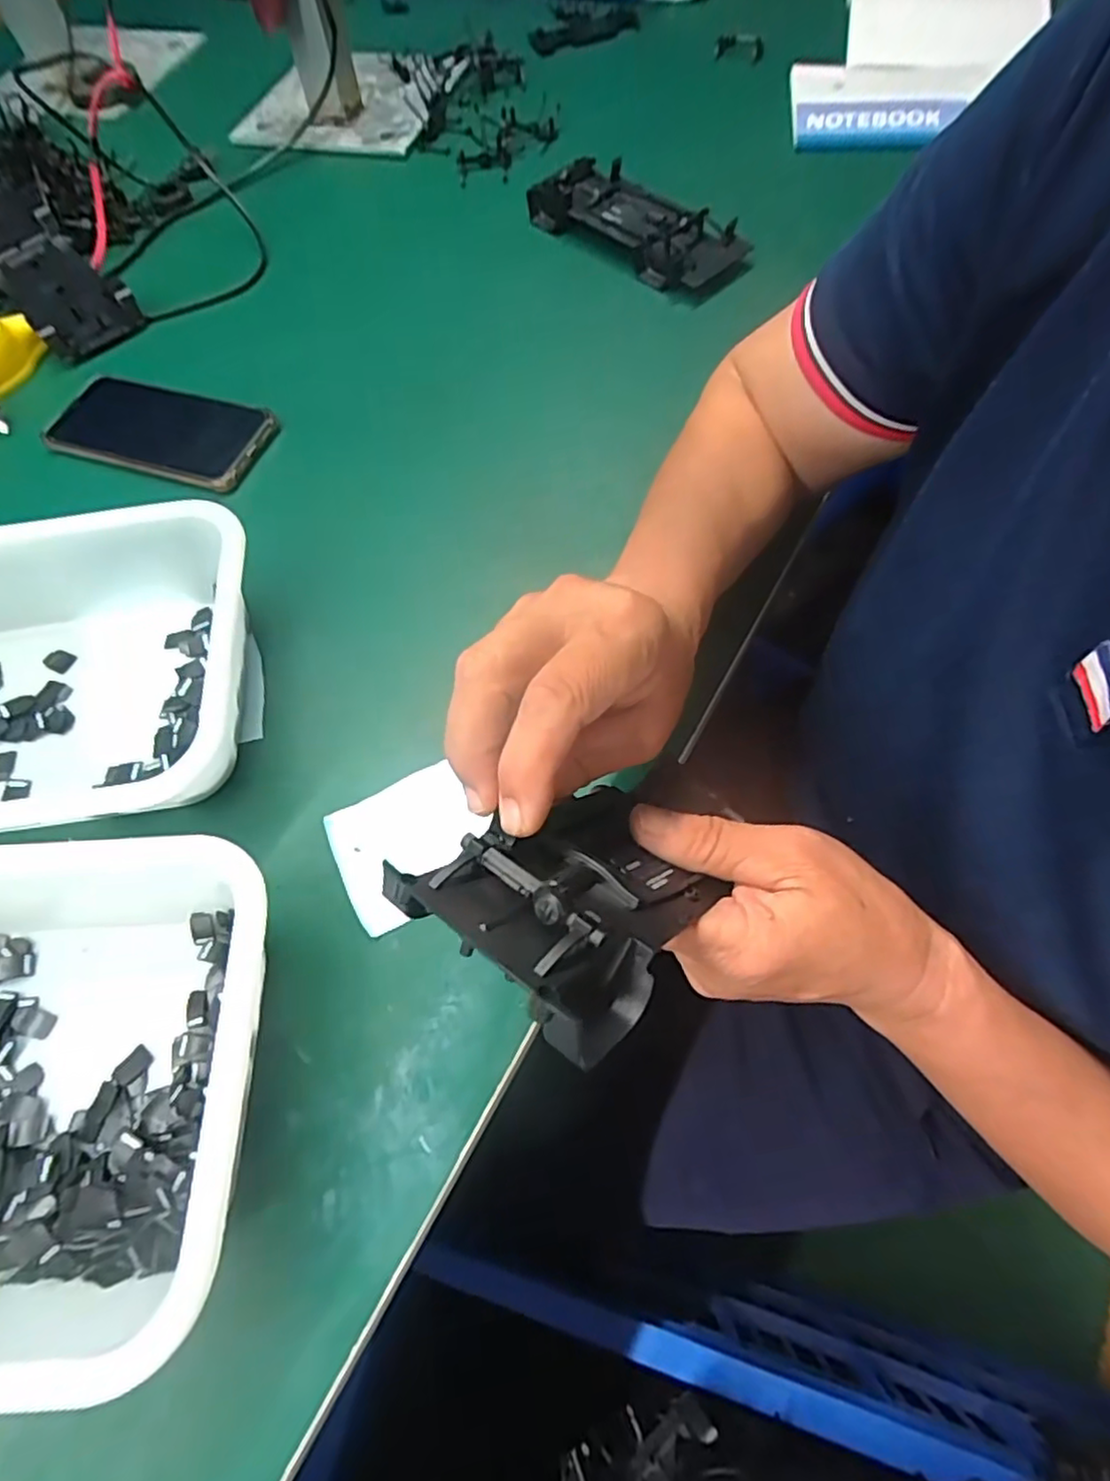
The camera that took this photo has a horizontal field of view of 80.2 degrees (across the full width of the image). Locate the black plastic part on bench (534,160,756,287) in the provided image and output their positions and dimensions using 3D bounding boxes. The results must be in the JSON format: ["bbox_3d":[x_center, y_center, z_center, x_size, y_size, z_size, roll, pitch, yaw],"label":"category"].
[{"bbox_3d":[0.065,-0.427,0.544,0.076,0.027,0.194,-41,68,-15],"label":"black plastic part on bench"}]

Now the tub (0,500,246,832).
[{"bbox_3d":[-0.289,-0.029,0.359,0.233,0.060,0.172,-9,65,-1],"label":"tub"}]

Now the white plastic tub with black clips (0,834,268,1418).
[{"bbox_3d":[-0.245,0.143,0.275,0.239,0.062,0.183,-4,65,1],"label":"white plastic tub with black clips"}]

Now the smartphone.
[{"bbox_3d":[-0.287,-0.227,0.482,0.158,0.013,0.075,18,67,11],"label":"smartphone"}]

